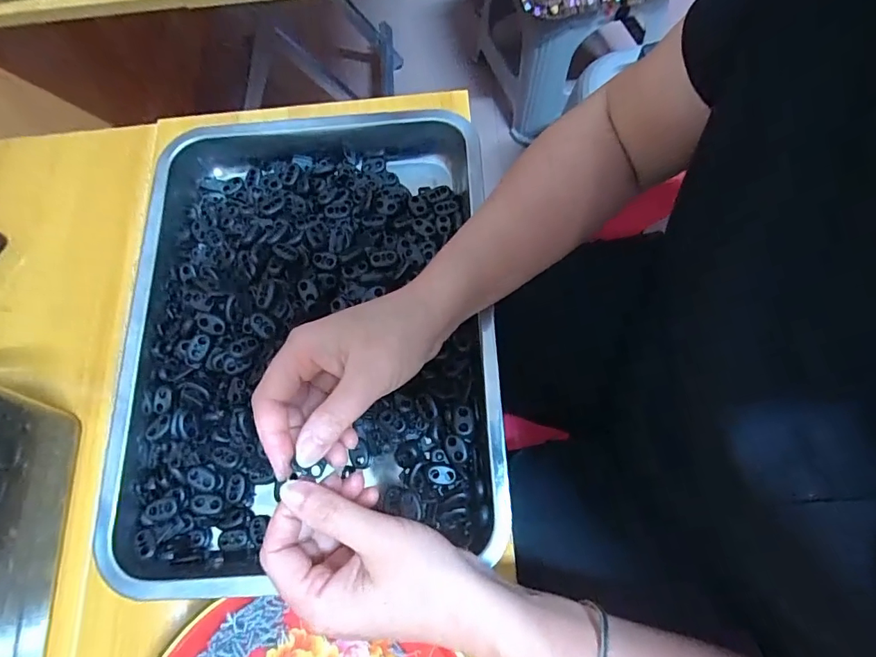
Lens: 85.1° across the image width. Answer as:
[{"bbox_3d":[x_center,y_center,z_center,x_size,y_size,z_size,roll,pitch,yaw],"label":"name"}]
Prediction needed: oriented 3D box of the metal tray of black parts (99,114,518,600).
[{"bbox_3d":[-0.102,-0.004,0.365,0.282,0.048,0.354,-3,72,1],"label":"metal tray of black parts"}]

